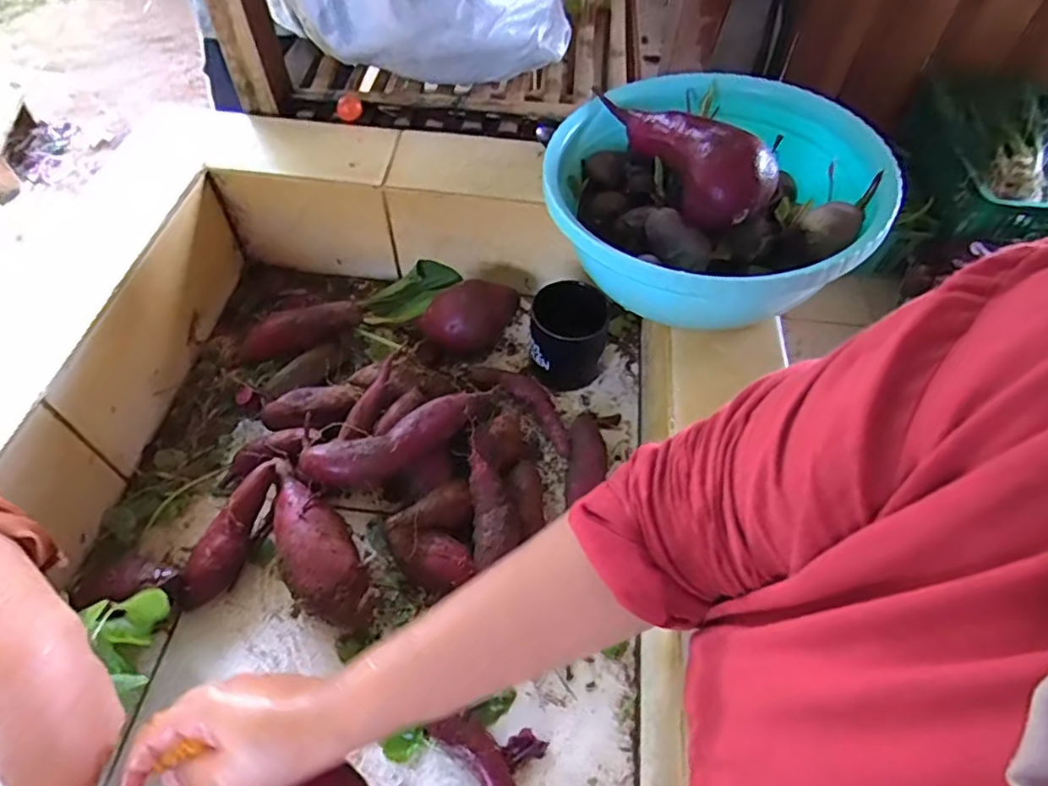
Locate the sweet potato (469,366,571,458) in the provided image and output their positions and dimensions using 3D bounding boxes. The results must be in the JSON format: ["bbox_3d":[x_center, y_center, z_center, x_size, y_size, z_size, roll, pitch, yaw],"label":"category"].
[{"bbox_3d":[0.007,0.009,0.649,0.142,0.031,0.048,38,62,23],"label":"sweet potato"}]

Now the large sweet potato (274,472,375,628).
[{"bbox_3d":[-0.180,0.141,0.534,0.060,0.060,0.143,-25,58,-18],"label":"large sweet potato"}]

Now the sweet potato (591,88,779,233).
[{"bbox_3d":[0.132,-0.222,0.532,0.058,0.060,0.196,-24,58,-17],"label":"sweet potato"}]

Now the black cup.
[{"bbox_3d":[0.047,-0.062,0.662,0.079,0.102,0.080,1,54,-1],"label":"black cup"}]

